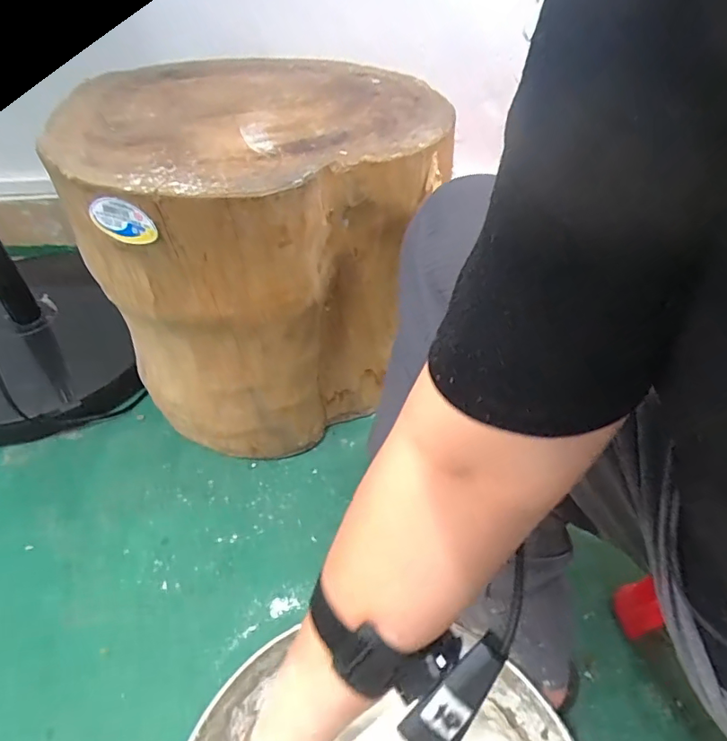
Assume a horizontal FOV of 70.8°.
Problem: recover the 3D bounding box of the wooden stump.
[{"bbox_3d":[-0.114,-0.158,0.682,0.429,0.385,0.362,-28,51,-24],"label":"wooden stump"}]

